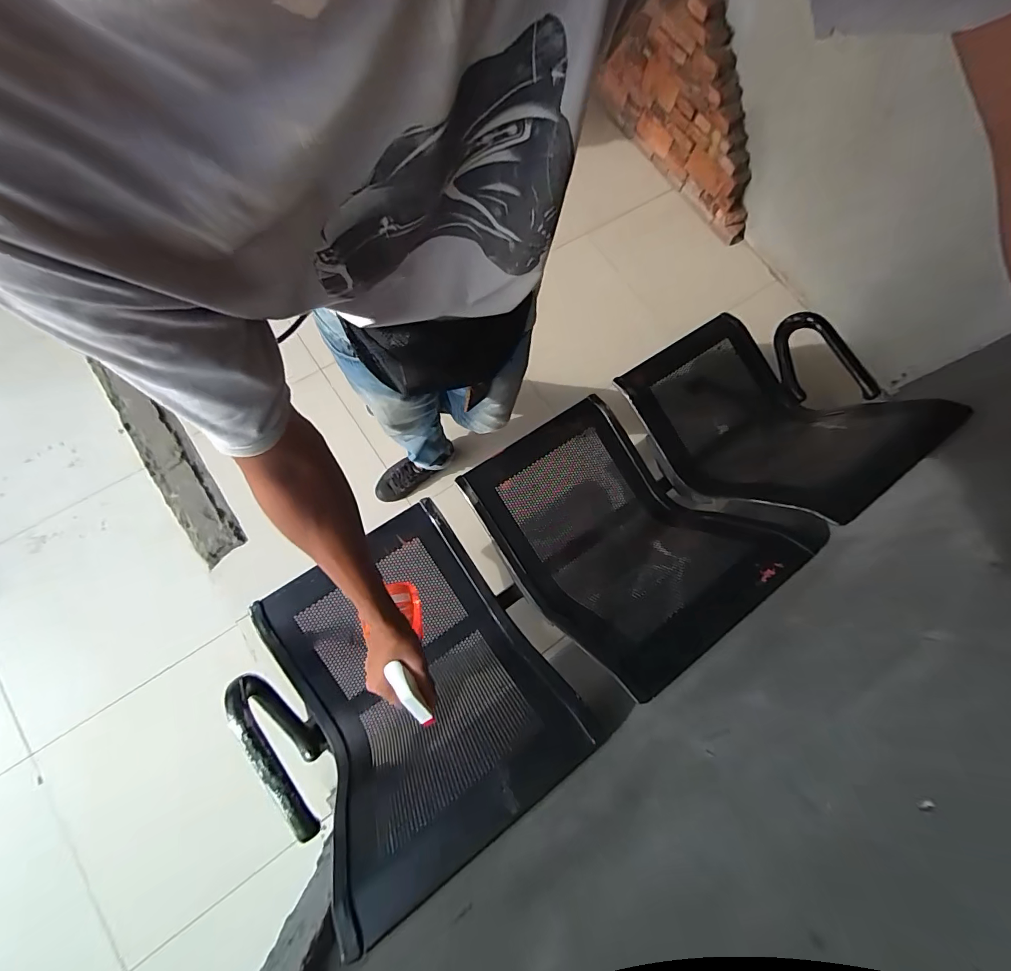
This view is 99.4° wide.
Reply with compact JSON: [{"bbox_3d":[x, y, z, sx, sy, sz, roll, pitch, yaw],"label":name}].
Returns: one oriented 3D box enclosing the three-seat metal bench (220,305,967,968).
[{"bbox_3d":[0.238,0.115,1.101,1.569,0.649,0.568,-35,81,-14],"label":"three-seat metal bench"}]

